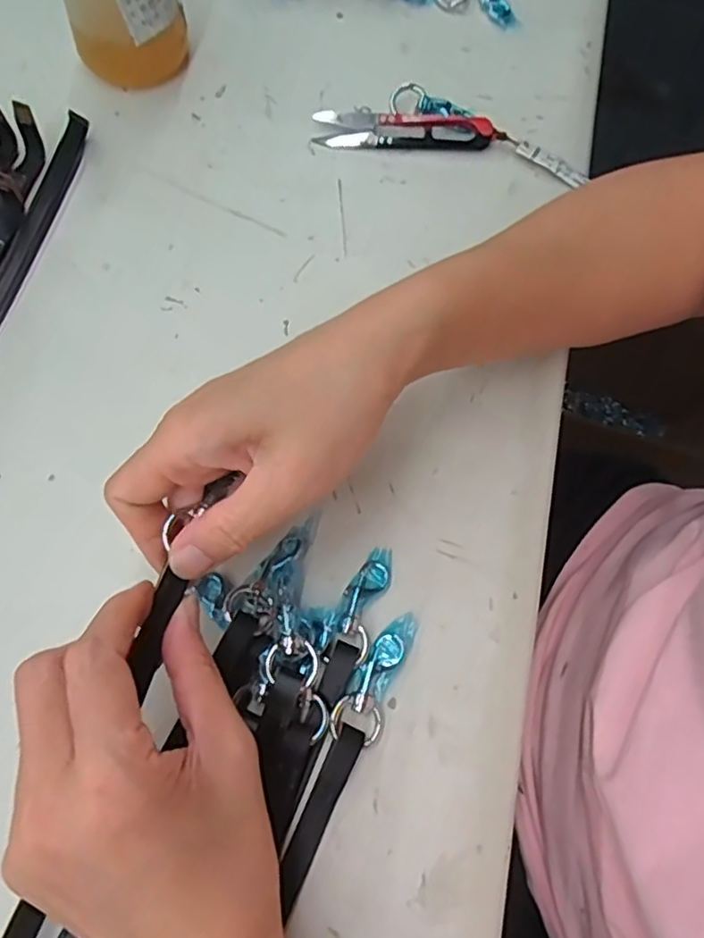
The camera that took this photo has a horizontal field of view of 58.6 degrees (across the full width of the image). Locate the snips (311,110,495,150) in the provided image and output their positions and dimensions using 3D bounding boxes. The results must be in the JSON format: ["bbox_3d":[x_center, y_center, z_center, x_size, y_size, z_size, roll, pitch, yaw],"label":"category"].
[{"bbox_3d":[0.030,-0.202,0.375,0.104,0.007,0.025,4,86,5],"label":"snips"}]

